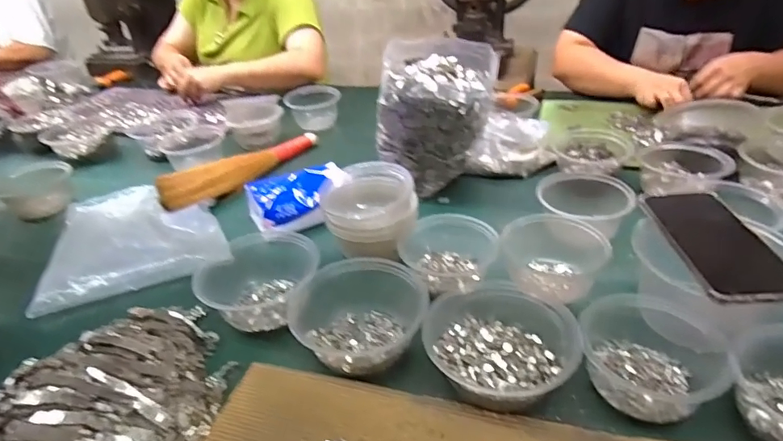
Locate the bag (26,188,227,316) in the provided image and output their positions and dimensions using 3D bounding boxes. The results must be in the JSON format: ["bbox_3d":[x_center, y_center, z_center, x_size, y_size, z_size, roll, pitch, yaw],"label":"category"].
[{"bbox_3d":[-0.363,0.017,0.680,0.226,0.018,0.243,-15,35,-14],"label":"bag"}]

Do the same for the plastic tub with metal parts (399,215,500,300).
[{"bbox_3d":[0.071,0.036,0.571,0.105,0.053,0.100,-4,34,3],"label":"plastic tub with metal parts"}]

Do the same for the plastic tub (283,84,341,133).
[{"bbox_3d":[-0.168,-0.240,1.012,0.101,0.069,0.100,-4,34,3],"label":"plastic tub"}]

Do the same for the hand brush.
[{"bbox_3d":[-0.247,-0.099,0.818,0.056,0.061,0.315,23,43,35],"label":"hand brush"}]

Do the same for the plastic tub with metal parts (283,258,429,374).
[{"bbox_3d":[-0.031,0.090,0.493,0.138,0.055,0.145,-4,34,3],"label":"plastic tub with metal parts"}]

